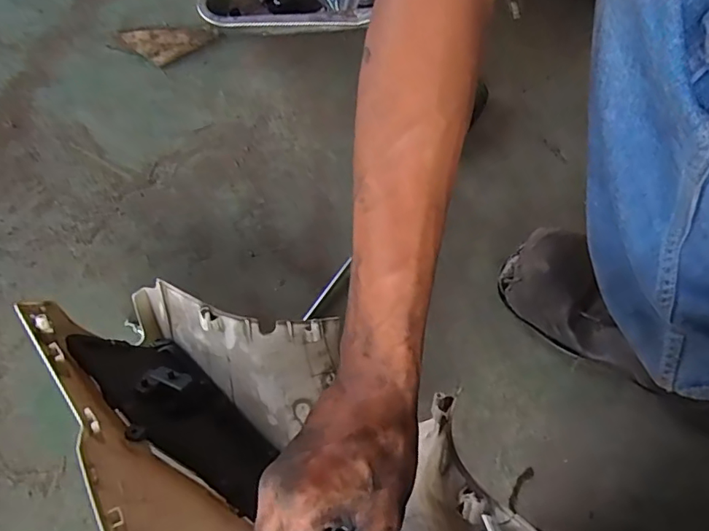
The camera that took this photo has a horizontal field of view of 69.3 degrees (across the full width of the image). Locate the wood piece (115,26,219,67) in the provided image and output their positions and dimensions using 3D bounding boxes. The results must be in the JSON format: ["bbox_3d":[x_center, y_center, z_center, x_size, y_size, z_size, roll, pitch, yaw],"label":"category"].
[{"bbox_3d":[-0.240,-0.285,0.655,0.128,0.018,0.054,-4,69,-5],"label":"wood piece"}]

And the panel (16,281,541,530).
[{"bbox_3d":[-0.054,0.134,0.358,0.418,0.175,0.197,16,65,37],"label":"panel"}]

